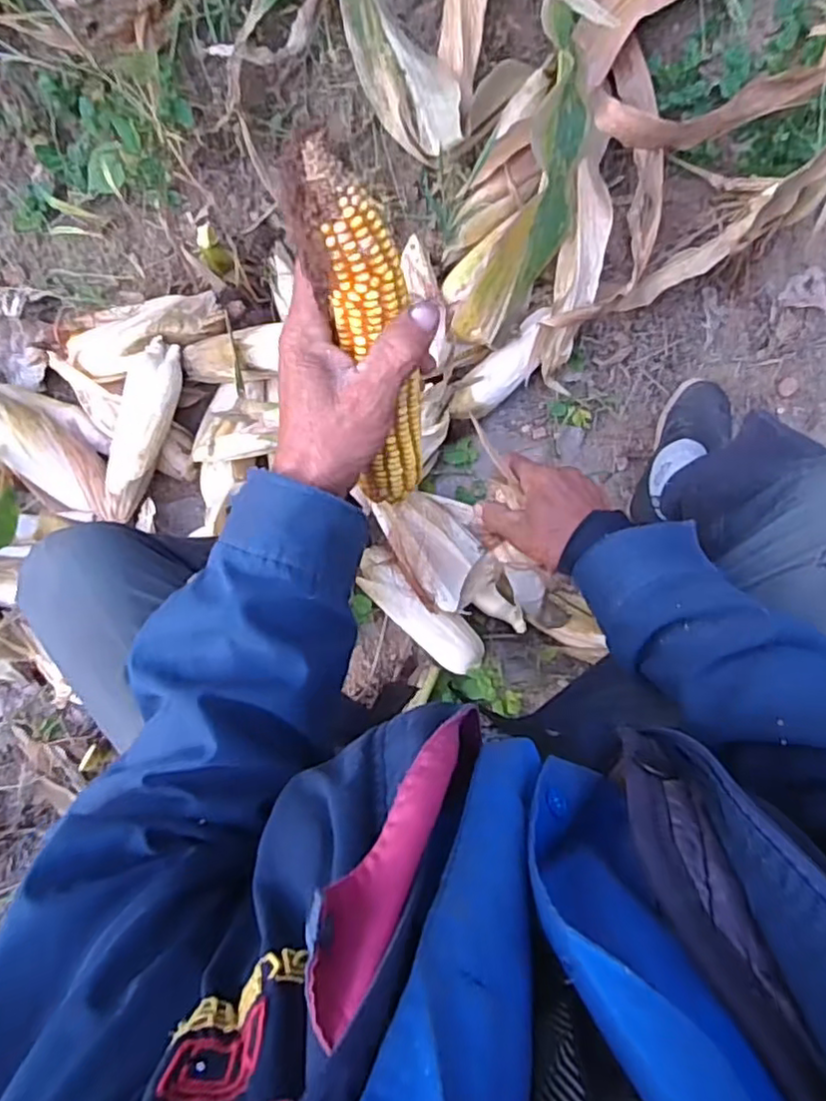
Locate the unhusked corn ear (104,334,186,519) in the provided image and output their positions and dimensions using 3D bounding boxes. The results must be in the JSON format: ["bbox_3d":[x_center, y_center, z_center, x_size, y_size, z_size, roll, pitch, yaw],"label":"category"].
[{"bbox_3d":[-0.368,-0.159,0.893,0.066,0.071,0.249,19,85,0],"label":"unhusked corn ear"}]

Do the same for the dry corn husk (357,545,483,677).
[{"bbox_3d":[0.006,0.084,0.912,0.217,0.058,0.068,42,86,2],"label":"dry corn husk"}]

